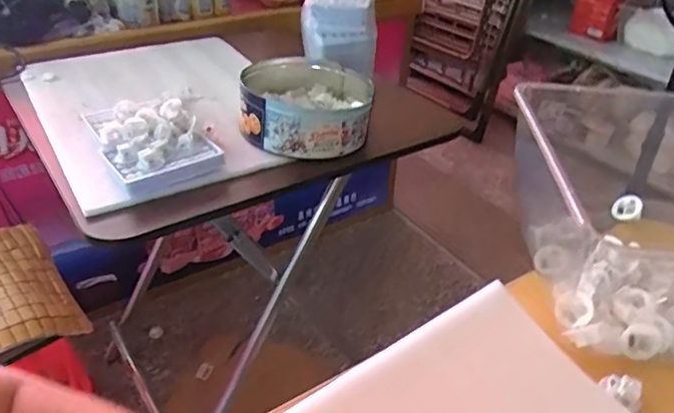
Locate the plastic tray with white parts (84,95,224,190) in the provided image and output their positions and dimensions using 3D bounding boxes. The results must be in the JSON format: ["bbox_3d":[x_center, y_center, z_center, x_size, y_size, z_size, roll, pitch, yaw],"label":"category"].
[{"bbox_3d":[-0.243,-0.094,0.732,0.126,0.043,0.185,-20,40,-29],"label":"plastic tray with white parts"}]

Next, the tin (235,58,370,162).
[{"bbox_3d":[-0.044,-0.146,0.809,0.174,0.068,0.184,1,35,-1],"label":"tin"}]

